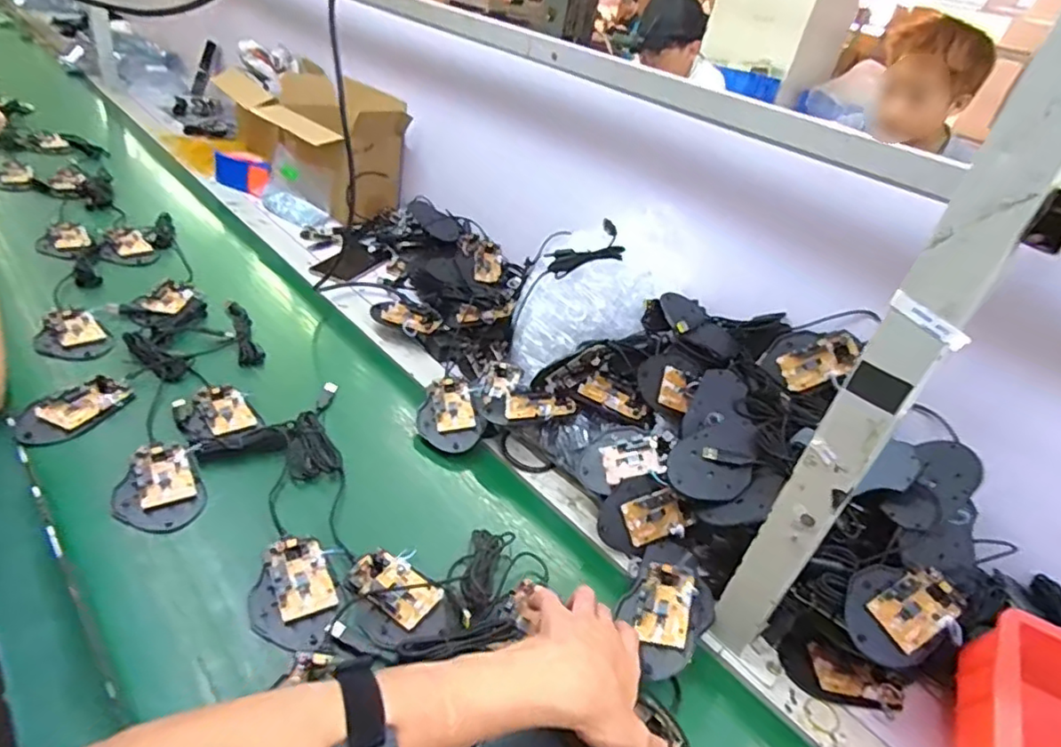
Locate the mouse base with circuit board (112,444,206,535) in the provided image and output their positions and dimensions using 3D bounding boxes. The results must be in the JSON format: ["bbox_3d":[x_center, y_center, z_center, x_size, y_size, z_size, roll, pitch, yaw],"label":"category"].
[{"bbox_3d":[-0.357,0.107,0.572,0.069,0.012,0.102,-14,41,-34],"label":"mouse base with circuit board"}]

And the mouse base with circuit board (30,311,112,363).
[{"bbox_3d":[-0.570,-0.049,0.740,0.108,0.020,0.071,35,40,30],"label":"mouse base with circuit board"}]

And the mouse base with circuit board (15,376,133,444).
[{"bbox_3d":[-0.484,0.038,0.637,0.057,0.016,0.103,31,38,26],"label":"mouse base with circuit board"}]

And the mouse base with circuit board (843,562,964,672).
[{"bbox_3d":[0.316,0.203,0.512,0.099,0.020,0.076,-21,59,-8],"label":"mouse base with circuit board"}]

